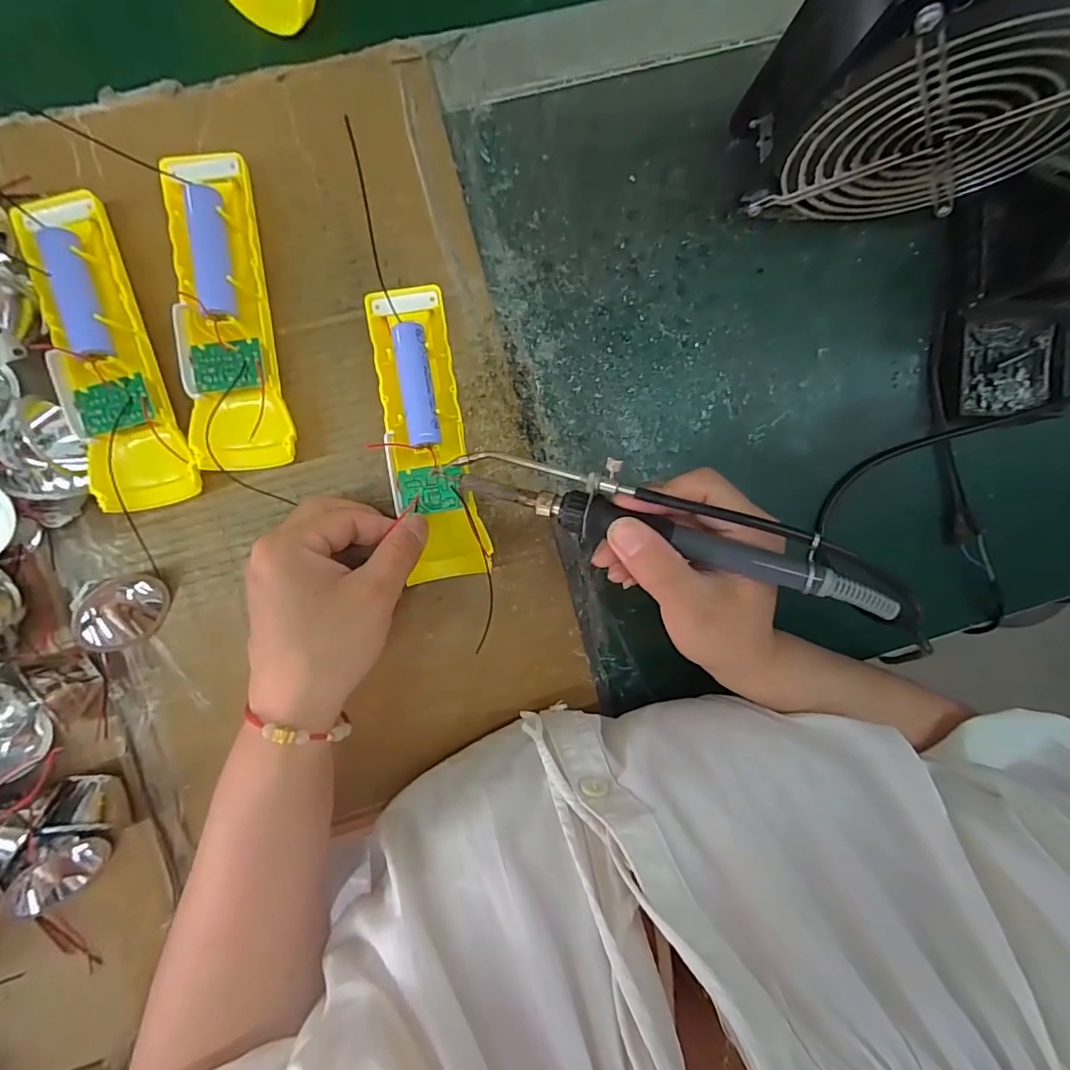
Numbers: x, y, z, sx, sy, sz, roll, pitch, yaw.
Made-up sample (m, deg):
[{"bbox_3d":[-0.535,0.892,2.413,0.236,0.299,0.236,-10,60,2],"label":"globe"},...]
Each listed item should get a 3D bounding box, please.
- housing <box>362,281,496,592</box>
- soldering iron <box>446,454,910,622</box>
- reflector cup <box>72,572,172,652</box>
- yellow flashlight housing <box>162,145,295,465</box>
[{"bbox_3d":[-0.060,-0.054,0.285,0.044,0.021,0.158,-10,97,-5],"label":"housing"},{"bbox_3d":[0.067,-0.003,0.236,0.217,0.026,0.033,17,94,8],"label":"soldering iron"},{"bbox_3d":[-0.220,0.040,0.273,0.032,0.035,0.037,-17,97,-5],"label":"reflector cup"},{"bbox_3d":[-0.158,-0.113,0.272,0.048,0.030,0.154,-5,96,-6],"label":"yellow flashlight housing"}]

